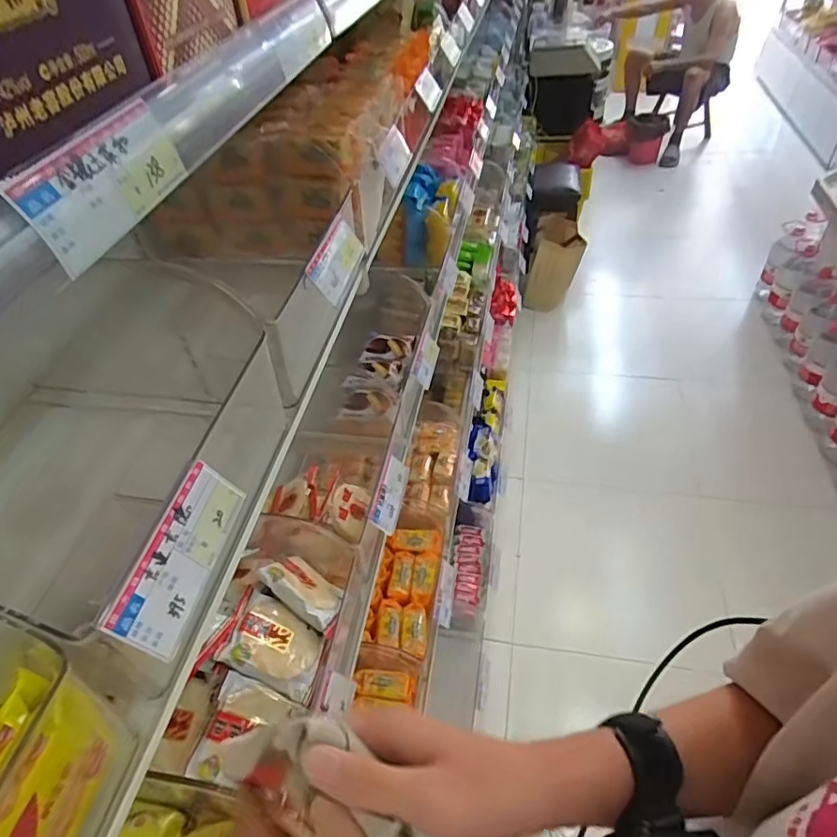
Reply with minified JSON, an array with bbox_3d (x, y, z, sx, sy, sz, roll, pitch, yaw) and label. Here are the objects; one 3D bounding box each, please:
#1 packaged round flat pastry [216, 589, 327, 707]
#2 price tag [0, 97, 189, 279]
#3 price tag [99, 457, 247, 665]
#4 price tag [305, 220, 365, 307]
[{"bbox_3d":[-0.136,0.216,0.550,0.090,0.011,0.079,29,34,-5],"label":"packaged round flat pastry"},{"bbox_3d":[-0.142,-0.111,0.261,0.004,0.040,0.104,-10,42,23],"label":"price tag"},{"bbox_3d":[-0.128,0.074,0.311,0.004,0.039,0.103,-22,36,32],"label":"price tag"},{"bbox_3d":[-0.074,-0.146,0.524,0.006,0.042,0.098,-18,38,31],"label":"price tag"}]

